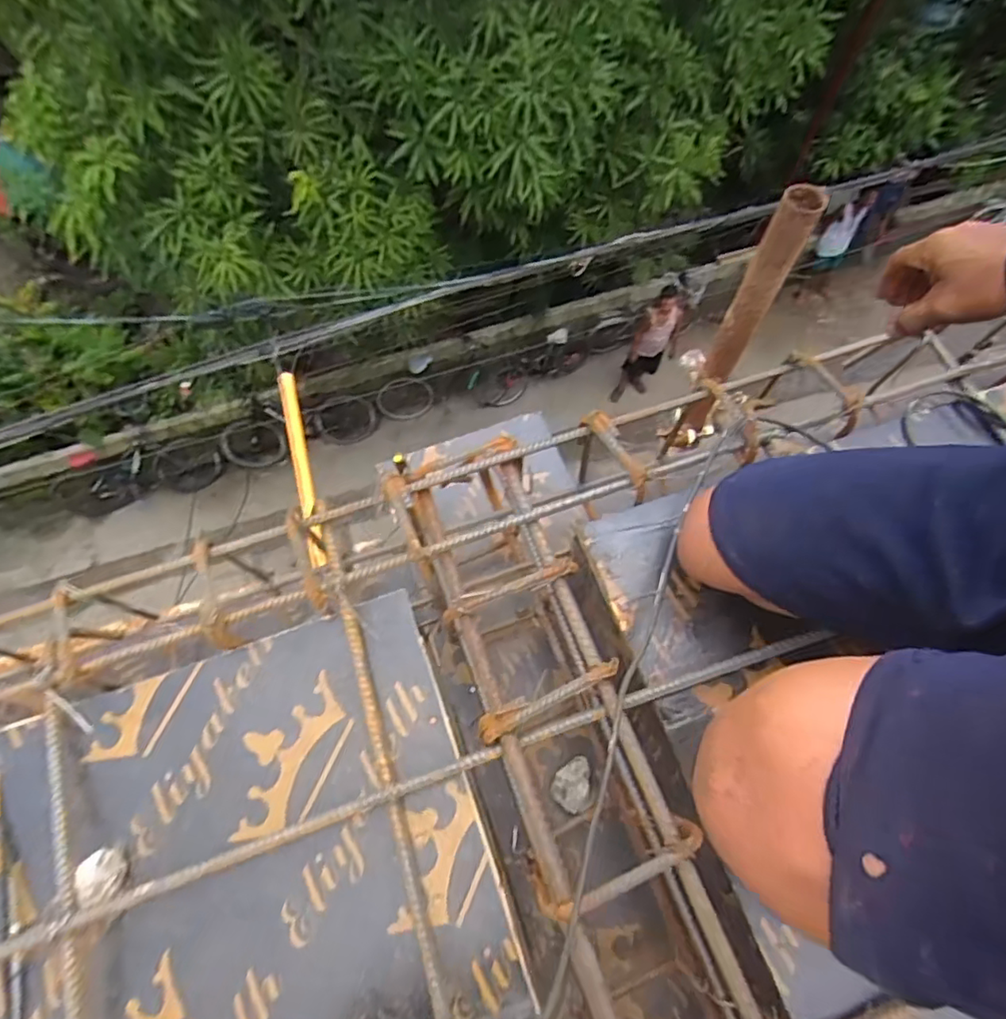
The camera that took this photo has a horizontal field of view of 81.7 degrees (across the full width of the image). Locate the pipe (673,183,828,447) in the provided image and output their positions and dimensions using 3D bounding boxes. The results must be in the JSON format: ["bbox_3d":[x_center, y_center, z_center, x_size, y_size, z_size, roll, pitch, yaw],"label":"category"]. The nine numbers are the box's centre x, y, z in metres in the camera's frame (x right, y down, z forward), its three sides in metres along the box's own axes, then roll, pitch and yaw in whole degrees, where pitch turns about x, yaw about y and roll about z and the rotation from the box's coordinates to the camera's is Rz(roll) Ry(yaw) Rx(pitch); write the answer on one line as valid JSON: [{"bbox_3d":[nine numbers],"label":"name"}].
[{"bbox_3d":[0.347,-0.248,0.884,0.050,0.481,0.050,22,67,8],"label":"pipe"}]

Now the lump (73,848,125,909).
[{"bbox_3d":[-0.375,0.342,0.544,0.036,0.032,0.042,-14,67,-8],"label":"lump"}]

